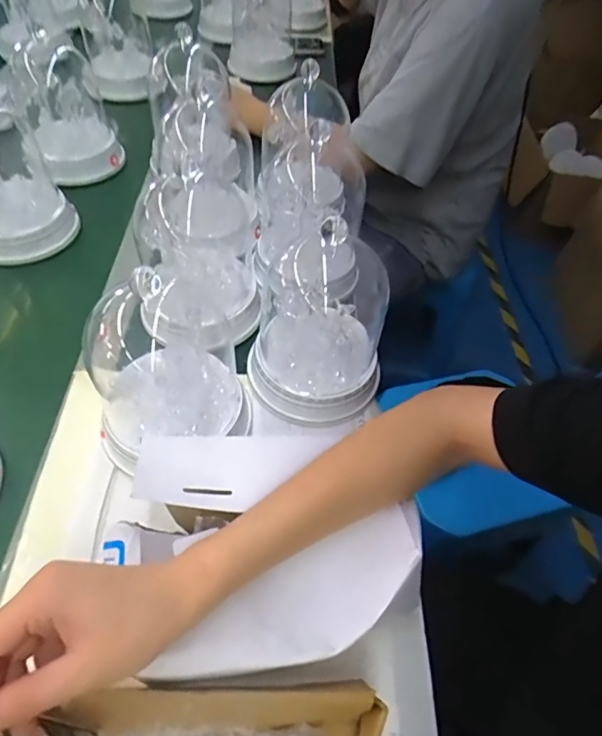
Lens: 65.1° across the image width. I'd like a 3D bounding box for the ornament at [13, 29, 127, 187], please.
[{"bbox_3d":[-0.373,-0.416,0.754,0.126,0.173,0.152,-21,57,-19],"label":"ornament"}]

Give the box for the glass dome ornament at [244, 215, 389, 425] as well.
[{"bbox_3d":[0.021,-0.050,0.495,0.152,0.177,0.139,1,53,-4],"label":"glass dome ornament"}]

